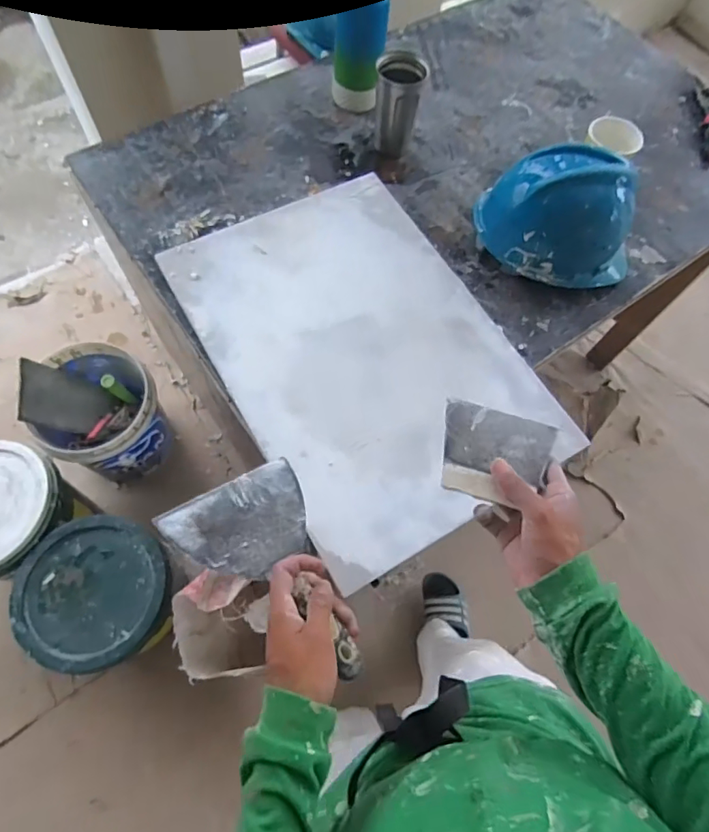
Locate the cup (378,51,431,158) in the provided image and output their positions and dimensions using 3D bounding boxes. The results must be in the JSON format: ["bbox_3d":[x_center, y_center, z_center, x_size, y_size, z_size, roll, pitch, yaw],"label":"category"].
[{"bbox_3d":[0.075,-0.543,0.896,0.073,0.150,0.073,19,66,5],"label":"cup"}]

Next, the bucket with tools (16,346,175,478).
[{"bbox_3d":[-0.655,-0.002,1.338,0.273,0.352,0.298,1,66,-3],"label":"bucket with tools"}]

